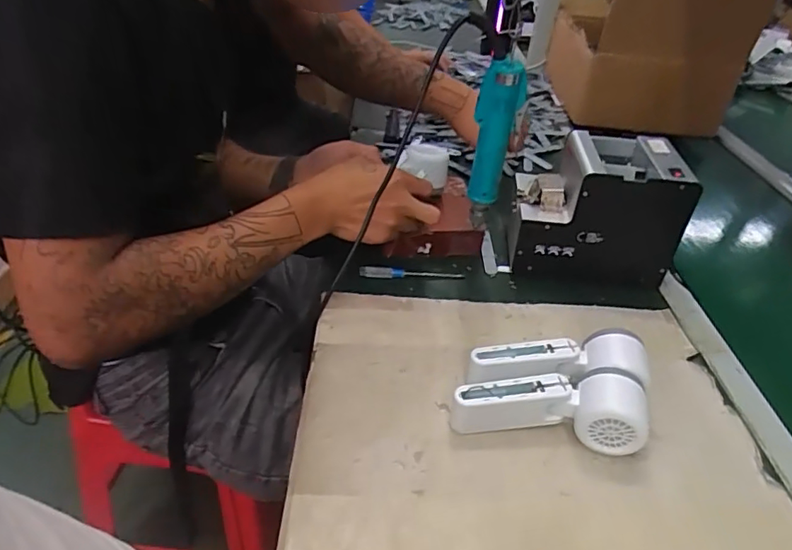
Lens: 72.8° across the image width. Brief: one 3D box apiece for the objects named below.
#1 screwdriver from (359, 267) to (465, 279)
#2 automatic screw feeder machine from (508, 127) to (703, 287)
[{"bbox_3d":[0.019,-0.004,0.643,0.124,0.011,0.011,0,37,-5],"label":"screwdriver"},{"bbox_3d":[0.242,-0.084,0.659,0.177,0.145,0.128,8,37,4],"label":"automatic screw feeder machine"}]

